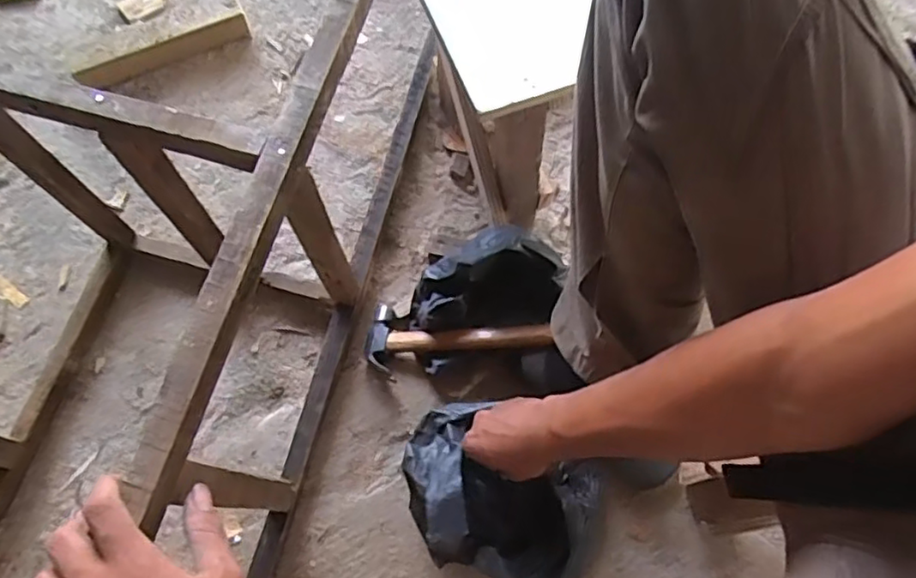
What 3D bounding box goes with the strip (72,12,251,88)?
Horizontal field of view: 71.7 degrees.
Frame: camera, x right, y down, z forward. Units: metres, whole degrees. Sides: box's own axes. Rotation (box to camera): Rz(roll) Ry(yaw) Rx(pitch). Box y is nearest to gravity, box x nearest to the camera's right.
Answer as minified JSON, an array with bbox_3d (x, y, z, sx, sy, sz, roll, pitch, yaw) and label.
[{"bbox_3d":[-0.397,-0.320,0.858,0.230,0.036,0.012,-23,46,-7],"label":"strip"}]

